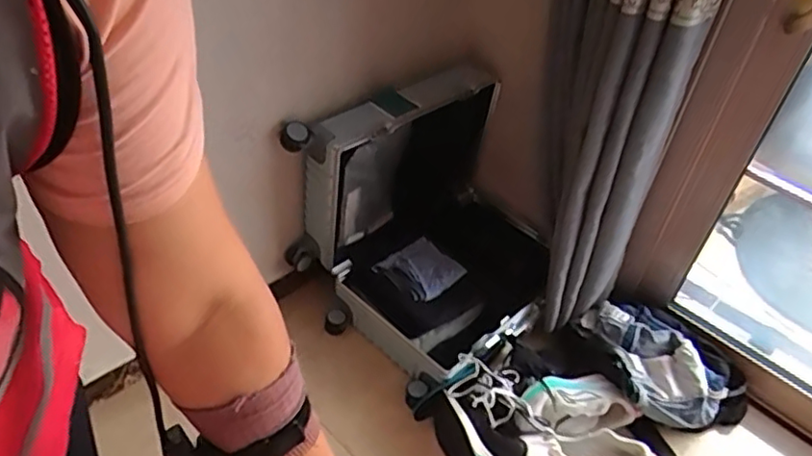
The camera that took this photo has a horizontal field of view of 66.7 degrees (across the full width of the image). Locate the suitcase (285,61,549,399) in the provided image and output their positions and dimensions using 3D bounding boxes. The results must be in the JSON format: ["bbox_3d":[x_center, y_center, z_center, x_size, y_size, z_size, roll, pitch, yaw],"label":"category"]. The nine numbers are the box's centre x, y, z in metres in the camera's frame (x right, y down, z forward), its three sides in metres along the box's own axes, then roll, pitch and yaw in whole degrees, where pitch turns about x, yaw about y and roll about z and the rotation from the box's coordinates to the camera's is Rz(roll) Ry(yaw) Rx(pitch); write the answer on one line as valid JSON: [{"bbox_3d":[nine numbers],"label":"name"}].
[{"bbox_3d":[0.086,0.003,1.536,0.597,0.588,0.564,-24,49,-30],"label":"suitcase"}]

